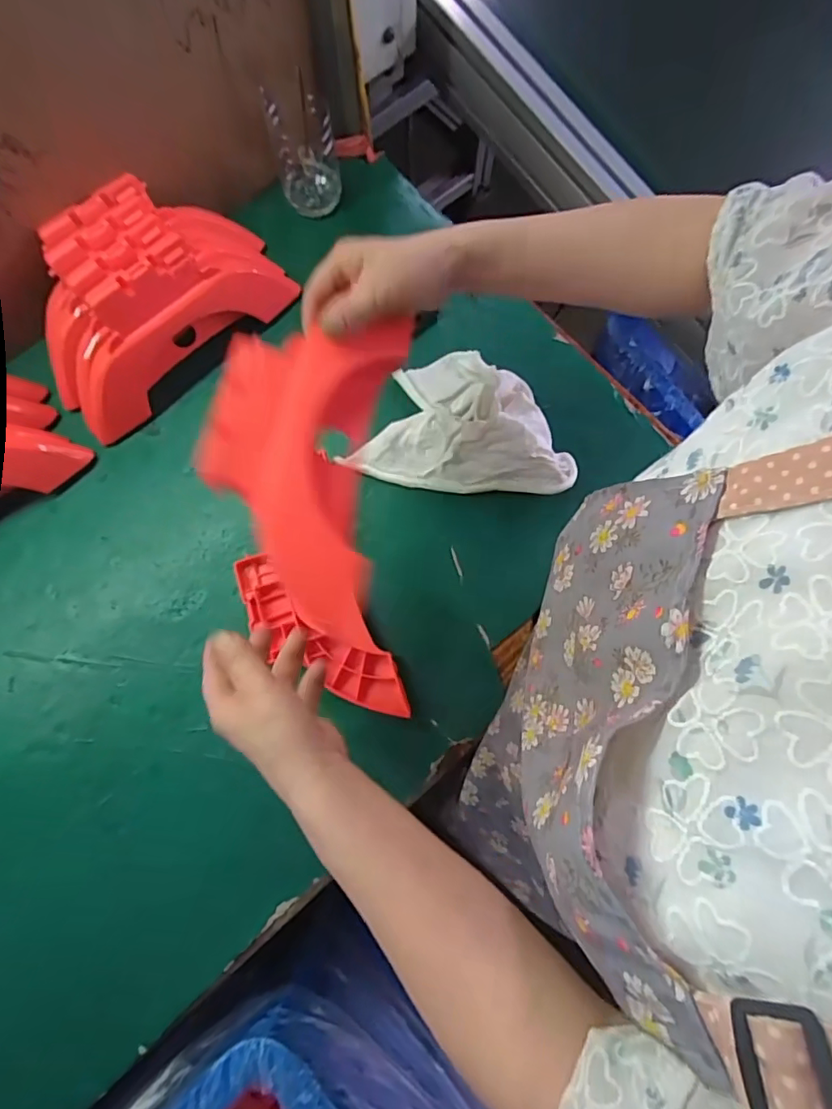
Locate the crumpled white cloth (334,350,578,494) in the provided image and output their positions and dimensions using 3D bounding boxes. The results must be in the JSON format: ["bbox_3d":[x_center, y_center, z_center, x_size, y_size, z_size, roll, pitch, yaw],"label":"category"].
[{"bbox_3d":[0.052,-0.129,0.506,0.206,0.059,0.131,13,78,3],"label":"crumpled white cloth"}]

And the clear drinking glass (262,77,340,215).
[{"bbox_3d":[-0.114,-0.416,0.545,0.062,0.109,0.061,-12,78,-2],"label":"clear drinking glass"}]

